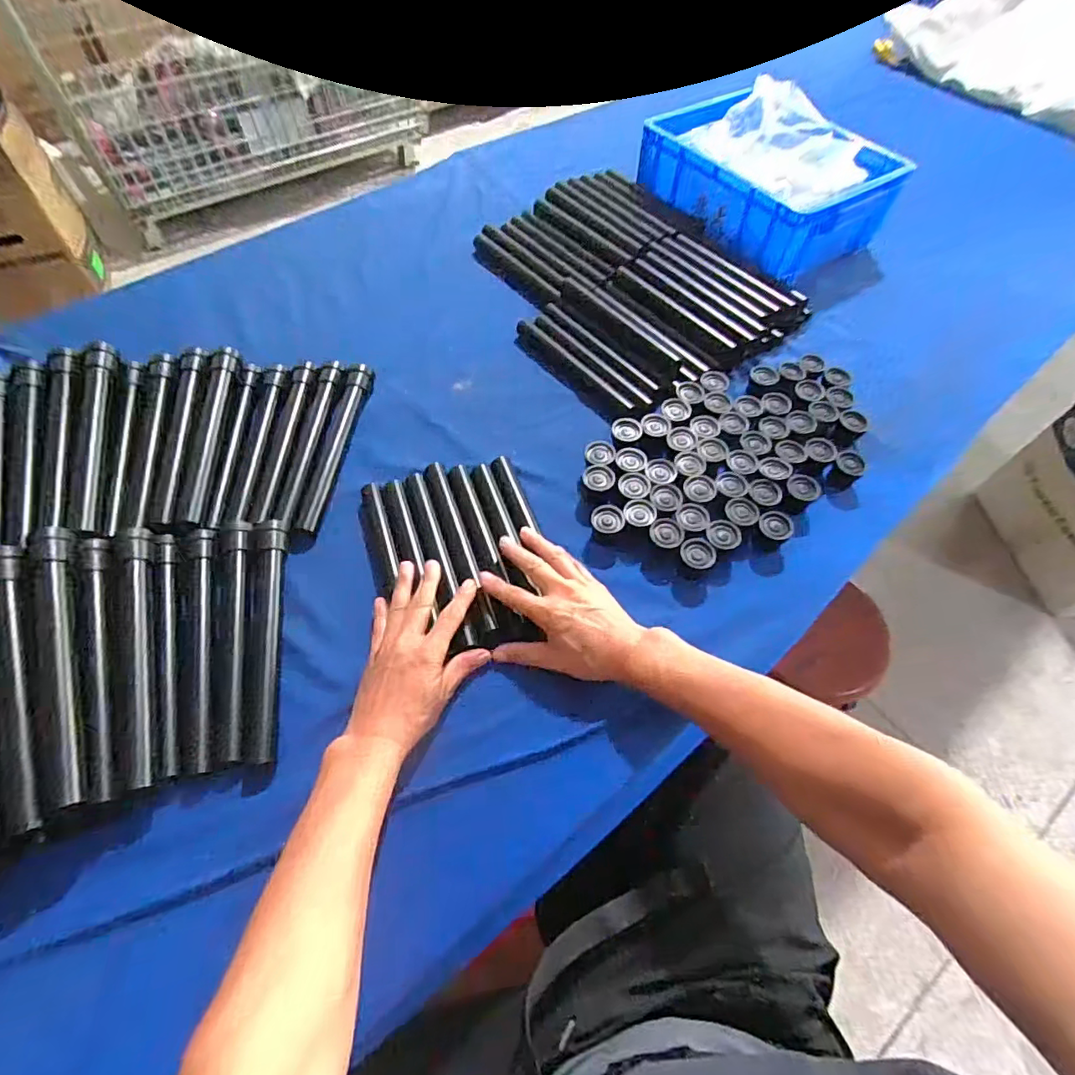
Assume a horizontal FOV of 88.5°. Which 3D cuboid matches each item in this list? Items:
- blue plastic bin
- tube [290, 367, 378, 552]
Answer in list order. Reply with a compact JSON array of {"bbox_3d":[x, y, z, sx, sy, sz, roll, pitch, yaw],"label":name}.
[{"bbox_3d":[0.354,-0.558,0.858,0.238,0.111,0.319,-30,63,-19],"label":"blue plastic bin"},{"bbox_3d":[-0.244,-0.103,0.653,0.032,0.023,0.267,6,57,2],"label":"tube"}]

